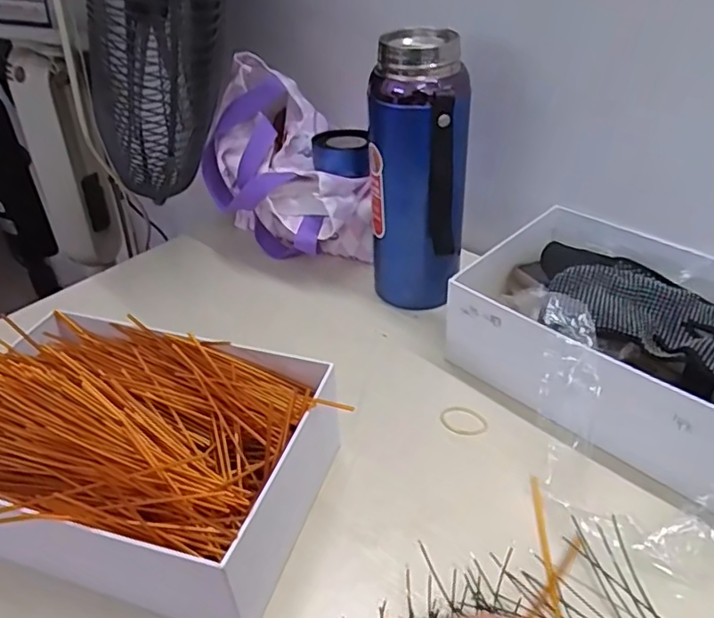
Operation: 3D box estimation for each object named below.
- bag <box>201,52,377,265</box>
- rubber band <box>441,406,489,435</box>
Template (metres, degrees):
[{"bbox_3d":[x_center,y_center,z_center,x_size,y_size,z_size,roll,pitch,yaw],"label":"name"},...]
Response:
[{"bbox_3d":[-0.061,-0.130,0.586,0.133,0.168,0.164,-22,40,-23],"label":"bag"},{"bbox_3d":[0.079,0.081,0.445,0.034,0.004,0.026,13,40,22],"label":"rubber band"}]

